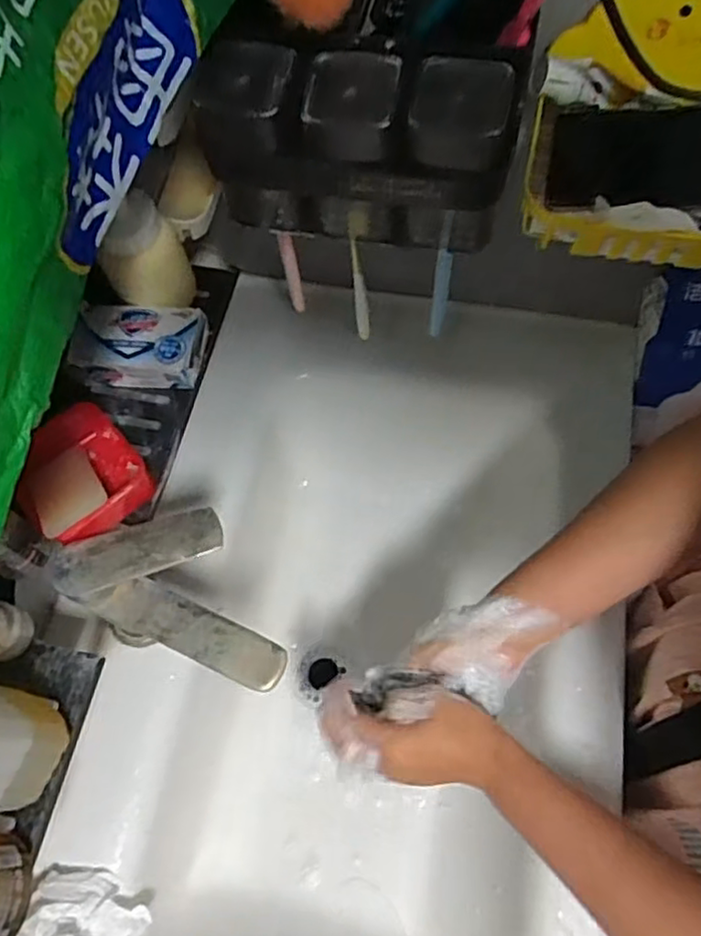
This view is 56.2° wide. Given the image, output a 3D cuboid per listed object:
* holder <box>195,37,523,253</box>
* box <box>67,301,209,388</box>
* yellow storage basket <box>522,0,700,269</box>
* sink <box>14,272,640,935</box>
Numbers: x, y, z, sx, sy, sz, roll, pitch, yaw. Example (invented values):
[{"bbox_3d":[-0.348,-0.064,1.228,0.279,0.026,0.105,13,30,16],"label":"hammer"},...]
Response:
[{"bbox_3d":[0.007,-0.225,0.470,0.208,0.115,0.074,7,65,5],"label":"holder"},{"bbox_3d":[-0.167,-0.100,0.532,0.100,0.037,0.056,4,65,3],"label":"box"},{"bbox_3d":[0.223,-0.230,0.453,0.182,0.134,0.123,9,66,6],"label":"yellow storage basket"},{"bbox_3d":[0.005,0.199,0.629,0.459,0.201,0.806,13,66,7],"label":"sink"}]

